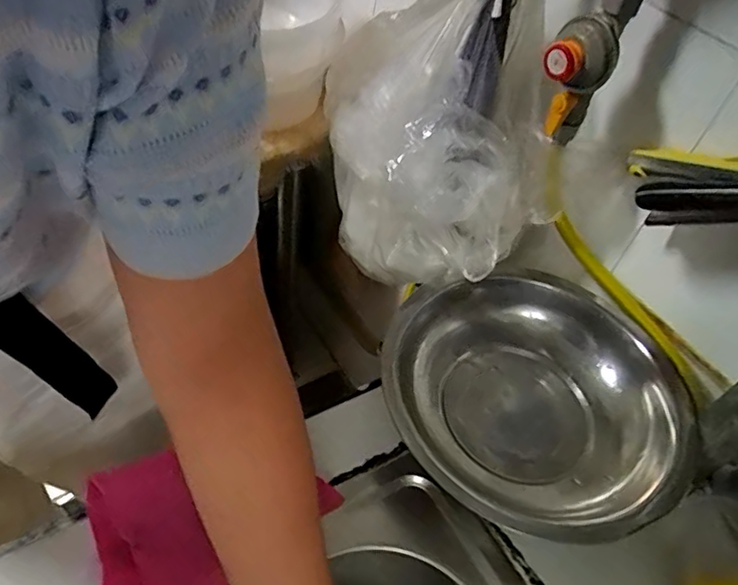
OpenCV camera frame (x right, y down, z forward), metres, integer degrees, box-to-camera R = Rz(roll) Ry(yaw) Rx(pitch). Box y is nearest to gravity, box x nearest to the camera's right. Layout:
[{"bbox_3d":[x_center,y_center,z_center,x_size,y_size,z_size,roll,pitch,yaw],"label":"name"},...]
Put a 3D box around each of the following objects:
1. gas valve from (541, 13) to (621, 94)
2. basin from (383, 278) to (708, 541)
[{"bbox_3d":[0.187,-0.208,0.480,0.051,0.061,0.047,-28,58,-26],"label":"gas valve"},{"bbox_3d":[0.153,0.100,0.524,0.265,0.080,0.258,3,50,-3],"label":"basin"}]

